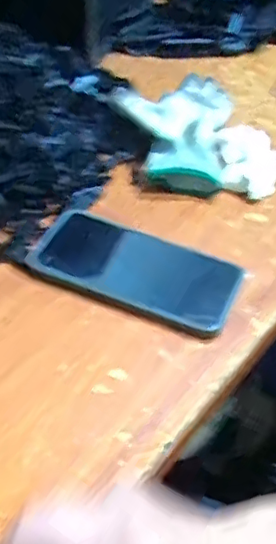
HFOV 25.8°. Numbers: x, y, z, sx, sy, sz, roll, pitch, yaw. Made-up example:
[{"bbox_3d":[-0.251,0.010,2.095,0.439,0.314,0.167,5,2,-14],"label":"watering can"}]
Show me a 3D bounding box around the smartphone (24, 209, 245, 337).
[{"bbox_3d":[-0.002,-0.004,0.482,0.164,0.011,0.078,22,49,14],"label":"smartphone"}]

